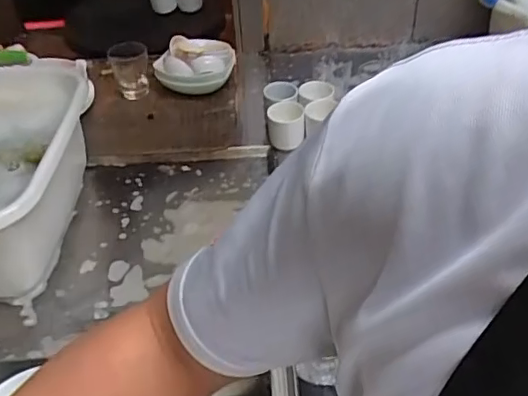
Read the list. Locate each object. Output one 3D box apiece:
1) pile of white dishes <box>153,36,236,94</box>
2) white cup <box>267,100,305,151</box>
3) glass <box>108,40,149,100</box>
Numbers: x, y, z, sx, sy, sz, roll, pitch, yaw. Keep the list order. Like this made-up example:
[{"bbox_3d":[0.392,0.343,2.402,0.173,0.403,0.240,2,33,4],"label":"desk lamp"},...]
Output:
[{"bbox_3d":[-0.141,-0.276,1.187,0.160,0.093,0.135,-6,41,-3],"label":"pile of white dishes"},{"bbox_3d":[0.039,-0.129,1.028,0.066,0.077,0.065,-2,41,2],"label":"white cup"},{"bbox_3d":[-0.281,-0.271,1.195,0.078,0.098,0.080,-14,42,-13],"label":"glass"}]

